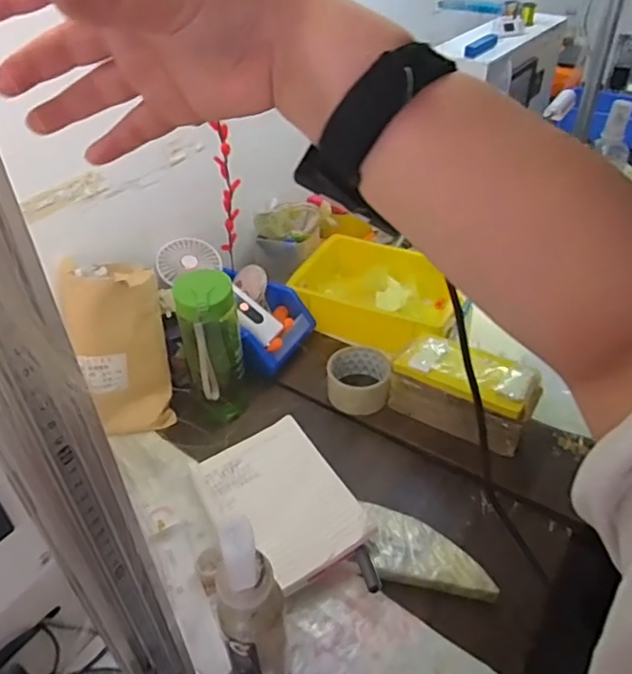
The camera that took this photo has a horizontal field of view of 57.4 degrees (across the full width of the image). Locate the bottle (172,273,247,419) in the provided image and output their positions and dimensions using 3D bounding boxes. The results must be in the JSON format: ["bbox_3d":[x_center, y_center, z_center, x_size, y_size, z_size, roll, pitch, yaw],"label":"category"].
[{"bbox_3d":[-0.120,0.012,0.687,0.067,0.177,0.064,-13,41,-13],"label":"bottle"}]

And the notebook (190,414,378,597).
[{"bbox_3d":[-0.041,0.175,0.630,0.144,0.012,0.202,-24,42,-15],"label":"notebook"}]

